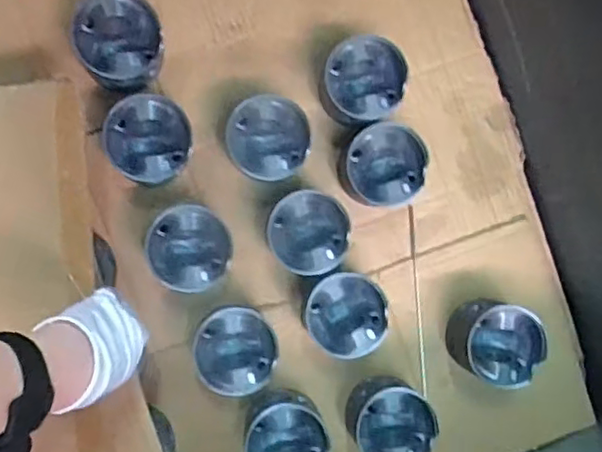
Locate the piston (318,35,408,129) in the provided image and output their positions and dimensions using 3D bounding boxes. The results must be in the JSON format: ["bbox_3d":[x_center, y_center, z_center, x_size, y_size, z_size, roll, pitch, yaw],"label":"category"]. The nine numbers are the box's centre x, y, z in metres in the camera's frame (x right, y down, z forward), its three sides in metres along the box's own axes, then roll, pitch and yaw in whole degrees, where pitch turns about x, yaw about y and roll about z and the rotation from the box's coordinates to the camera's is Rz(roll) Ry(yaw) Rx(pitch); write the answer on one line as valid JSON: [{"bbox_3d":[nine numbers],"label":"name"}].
[{"bbox_3d":[0.068,-0.156,0.680,0.083,0.064,0.086,0,89,-5],"label":"piston"}]

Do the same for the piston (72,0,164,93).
[{"bbox_3d":[-0.189,-0.191,0.660,0.086,0.072,0.095,-23,91,-5],"label":"piston"}]

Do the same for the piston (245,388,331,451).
[{"bbox_3d":[-0.017,0.231,0.684,0.090,0.075,0.099,-13,90,-5],"label":"piston"}]

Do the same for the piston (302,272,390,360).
[{"bbox_3d":[0.048,0.094,0.696,0.089,0.074,0.089,0,89,-5],"label":"piston"}]

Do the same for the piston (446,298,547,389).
[{"bbox_3d":[0.218,0.129,0.707,0.087,0.079,0.085,0,89,-5],"label":"piston"}]

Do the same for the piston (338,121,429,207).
[{"bbox_3d":[0.090,-0.065,0.691,0.088,0.075,0.084,0,89,-5],"label":"piston"}]

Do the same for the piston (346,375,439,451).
[{"bbox_3d":[0.099,0.219,0.697,0.089,0.074,0.087,0,89,-5],"label":"piston"}]

